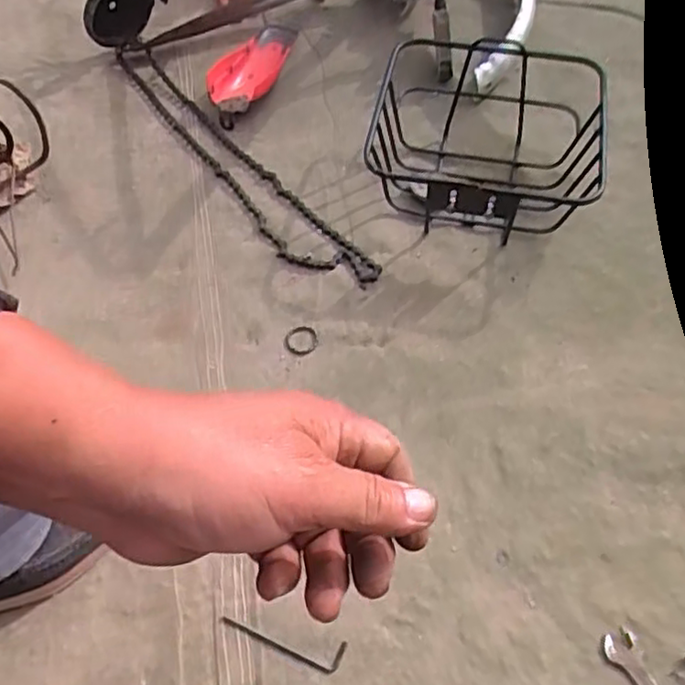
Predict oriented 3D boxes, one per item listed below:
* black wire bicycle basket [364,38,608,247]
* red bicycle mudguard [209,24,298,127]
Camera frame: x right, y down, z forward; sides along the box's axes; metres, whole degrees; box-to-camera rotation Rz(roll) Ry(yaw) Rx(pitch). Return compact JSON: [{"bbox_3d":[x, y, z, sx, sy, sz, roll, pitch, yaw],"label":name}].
[{"bbox_3d":[0.170,-0.240,0.819,0.254,0.130,0.246,11,60,6],"label":"black wire bicycle basket"},{"bbox_3d":[-0.124,-0.380,0.950,0.077,0.043,0.185,30,64,16],"label":"red bicycle mudguard"}]

